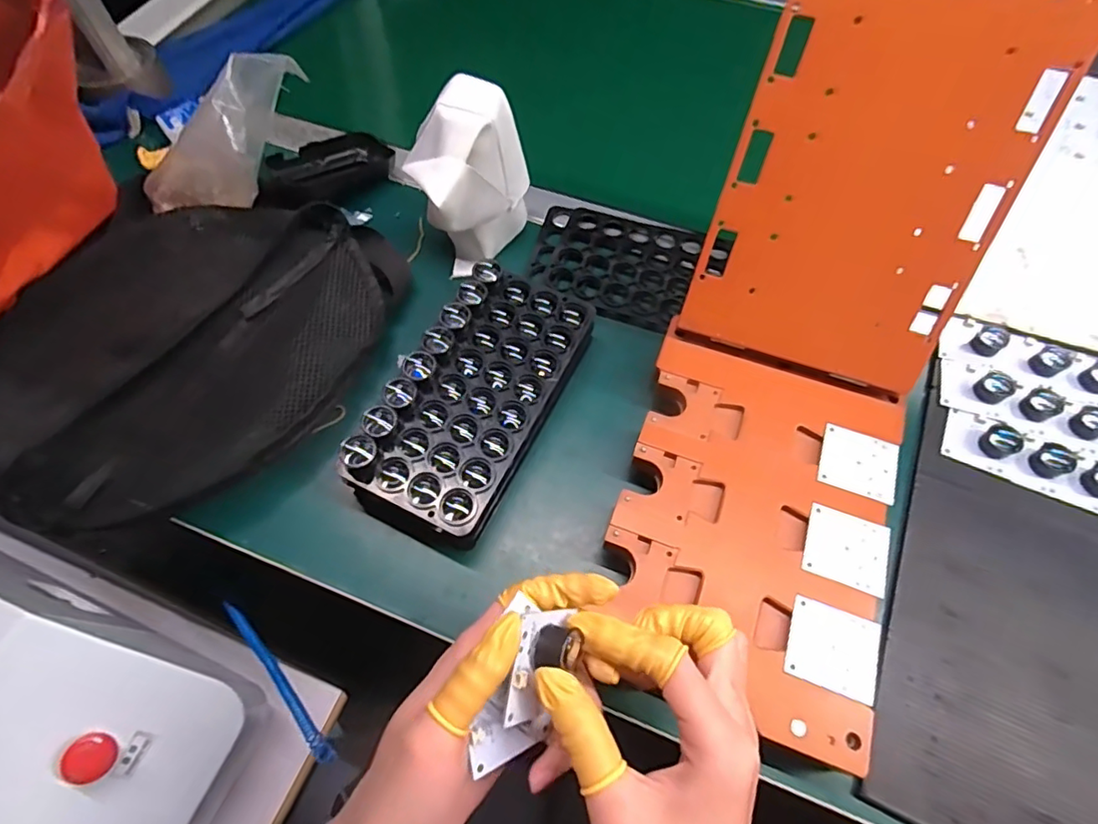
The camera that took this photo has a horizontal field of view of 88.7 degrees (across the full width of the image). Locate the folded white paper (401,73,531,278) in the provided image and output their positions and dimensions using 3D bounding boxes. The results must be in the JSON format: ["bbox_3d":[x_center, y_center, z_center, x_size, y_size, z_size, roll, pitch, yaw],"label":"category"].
[{"bbox_3d":[-0.064,-0.184,0.444,0.066,0.114,0.099,41,69,19],"label":"folded white paper"}]

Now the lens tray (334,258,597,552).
[{"bbox_3d":[-0.050,-0.012,0.391,0.099,0.043,0.198,24,65,12],"label":"lens tray"}]

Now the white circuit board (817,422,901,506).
[{"bbox_3d":[0.203,0.032,0.367,0.047,0.004,0.044,21,64,10],"label":"white circuit board"}]

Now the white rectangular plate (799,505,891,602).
[{"bbox_3d":[0.181,0.082,0.340,0.046,0.004,0.045,19,64,9],"label":"white rectangular plate"}]

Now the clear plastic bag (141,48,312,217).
[{"bbox_3d":[-0.257,-0.204,0.444,0.164,0.066,0.093,-33,57,34],"label":"clear plastic bag"}]

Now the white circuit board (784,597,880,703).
[{"bbox_3d":[0.159,0.132,0.315,0.047,0.004,0.044,18,65,13],"label":"white circuit board"}]

